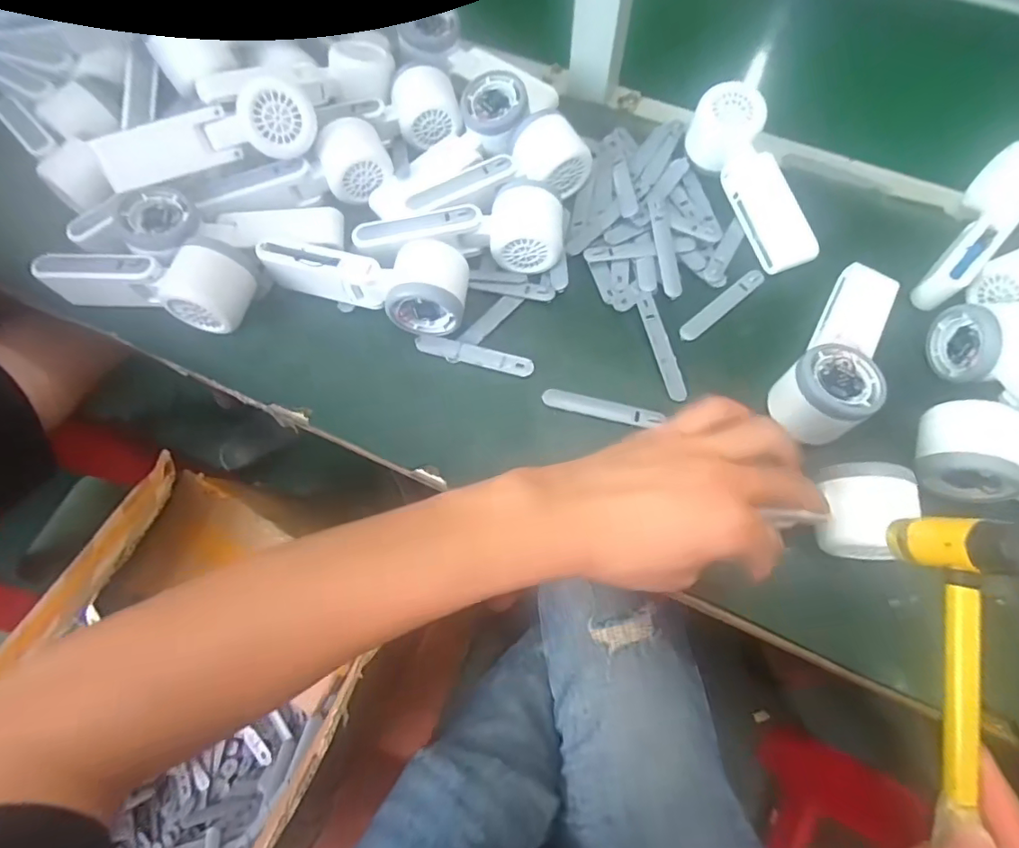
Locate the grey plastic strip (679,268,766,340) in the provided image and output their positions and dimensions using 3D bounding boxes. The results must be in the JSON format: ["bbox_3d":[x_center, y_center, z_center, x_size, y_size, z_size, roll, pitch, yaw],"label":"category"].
[{"bbox_3d":[0.177,-0.099,0.445,0.092,0.005,0.014,-38,73,-14],"label":"grey plastic strip"}]

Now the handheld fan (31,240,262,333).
[{"bbox_3d":[-0.282,-0.111,0.423,0.157,0.052,0.061,7,68,3],"label":"handheld fan"}]

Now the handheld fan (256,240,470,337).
[{"bbox_3d":[-0.112,-0.115,0.420,0.160,0.045,0.060,11,69,4],"label":"handheld fan"}]

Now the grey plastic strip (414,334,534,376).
[{"bbox_3d":[-0.028,-0.055,0.424,0.094,0.004,0.016,14,69,5],"label":"grey plastic strip"}]

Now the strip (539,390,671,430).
[{"bbox_3d":[0.071,-0.012,0.415,0.090,0.006,0.015,14,69,6],"label":"strip"}]

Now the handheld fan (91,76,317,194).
[{"bbox_3d":[-0.240,-0.234,0.431,0.163,0.053,0.042,-14,31,-4],"label":"handheld fan"}]

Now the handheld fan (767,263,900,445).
[{"bbox_3d":[0.254,-0.059,0.402,0.056,0.049,0.166,36,72,13],"label":"handheld fan"}]

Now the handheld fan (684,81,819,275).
[{"bbox_3d":[0.211,-0.211,0.466,0.051,0.046,0.167,-23,85,-9],"label":"handheld fan"}]

